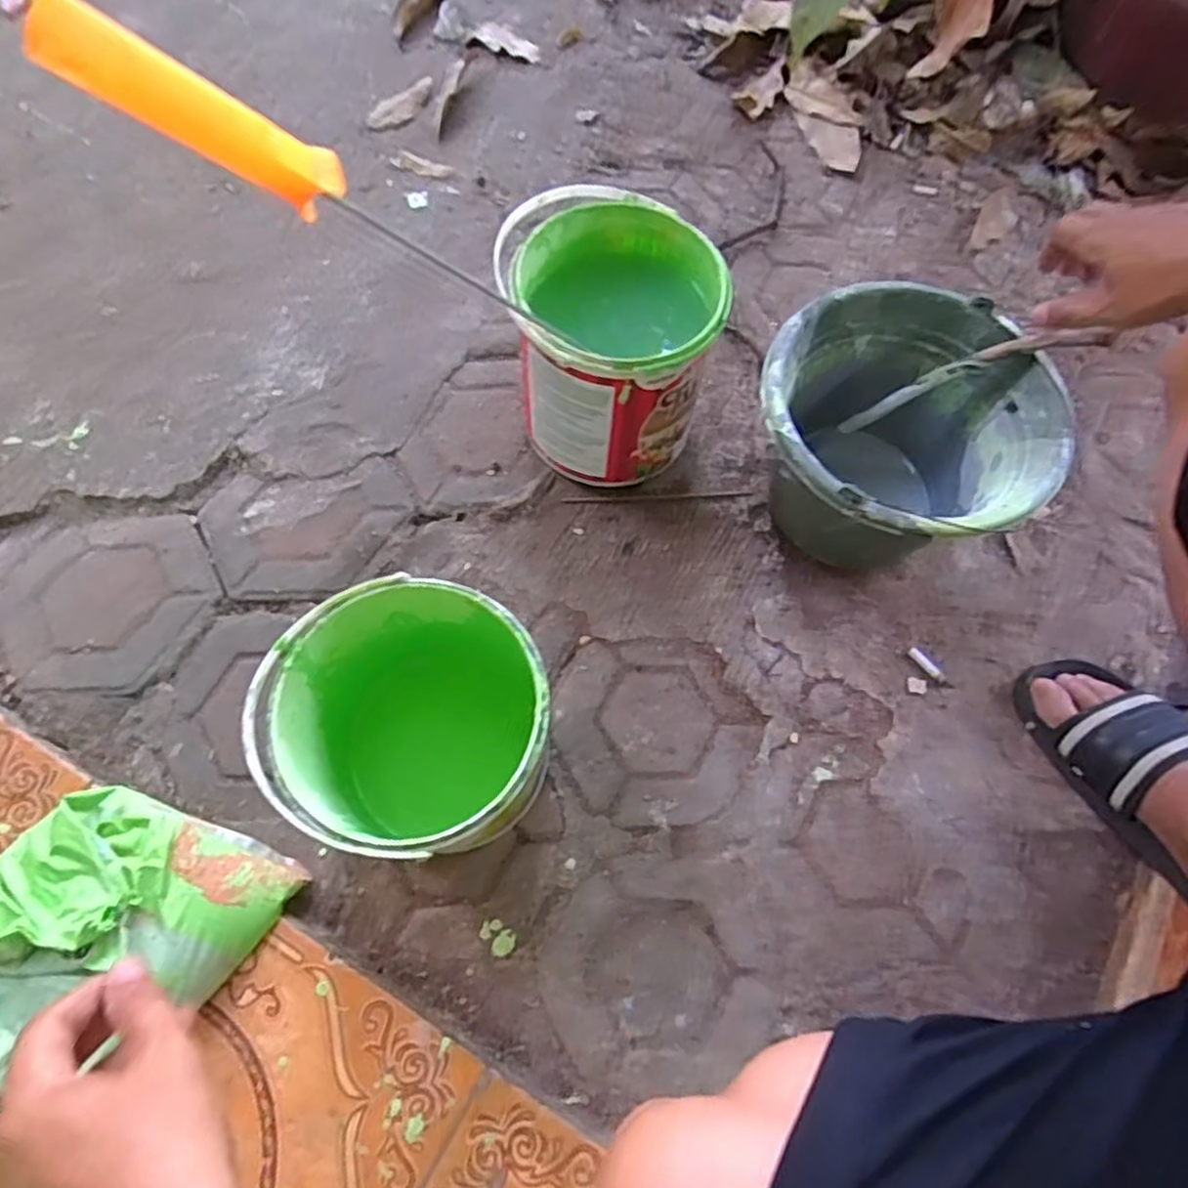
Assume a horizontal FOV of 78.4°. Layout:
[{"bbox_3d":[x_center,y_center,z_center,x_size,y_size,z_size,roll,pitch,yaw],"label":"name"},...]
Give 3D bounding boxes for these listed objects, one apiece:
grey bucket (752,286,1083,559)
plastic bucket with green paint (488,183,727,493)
[{"bbox_3d":[0.257,-0.123,0.661,0.229,0.173,0.232,0,67,-1],"label":"grey bucket"},{"bbox_3d":[0.021,-0.231,0.693,0.177,0.199,0.190,0,67,-1],"label":"plastic bucket with green paint"}]

